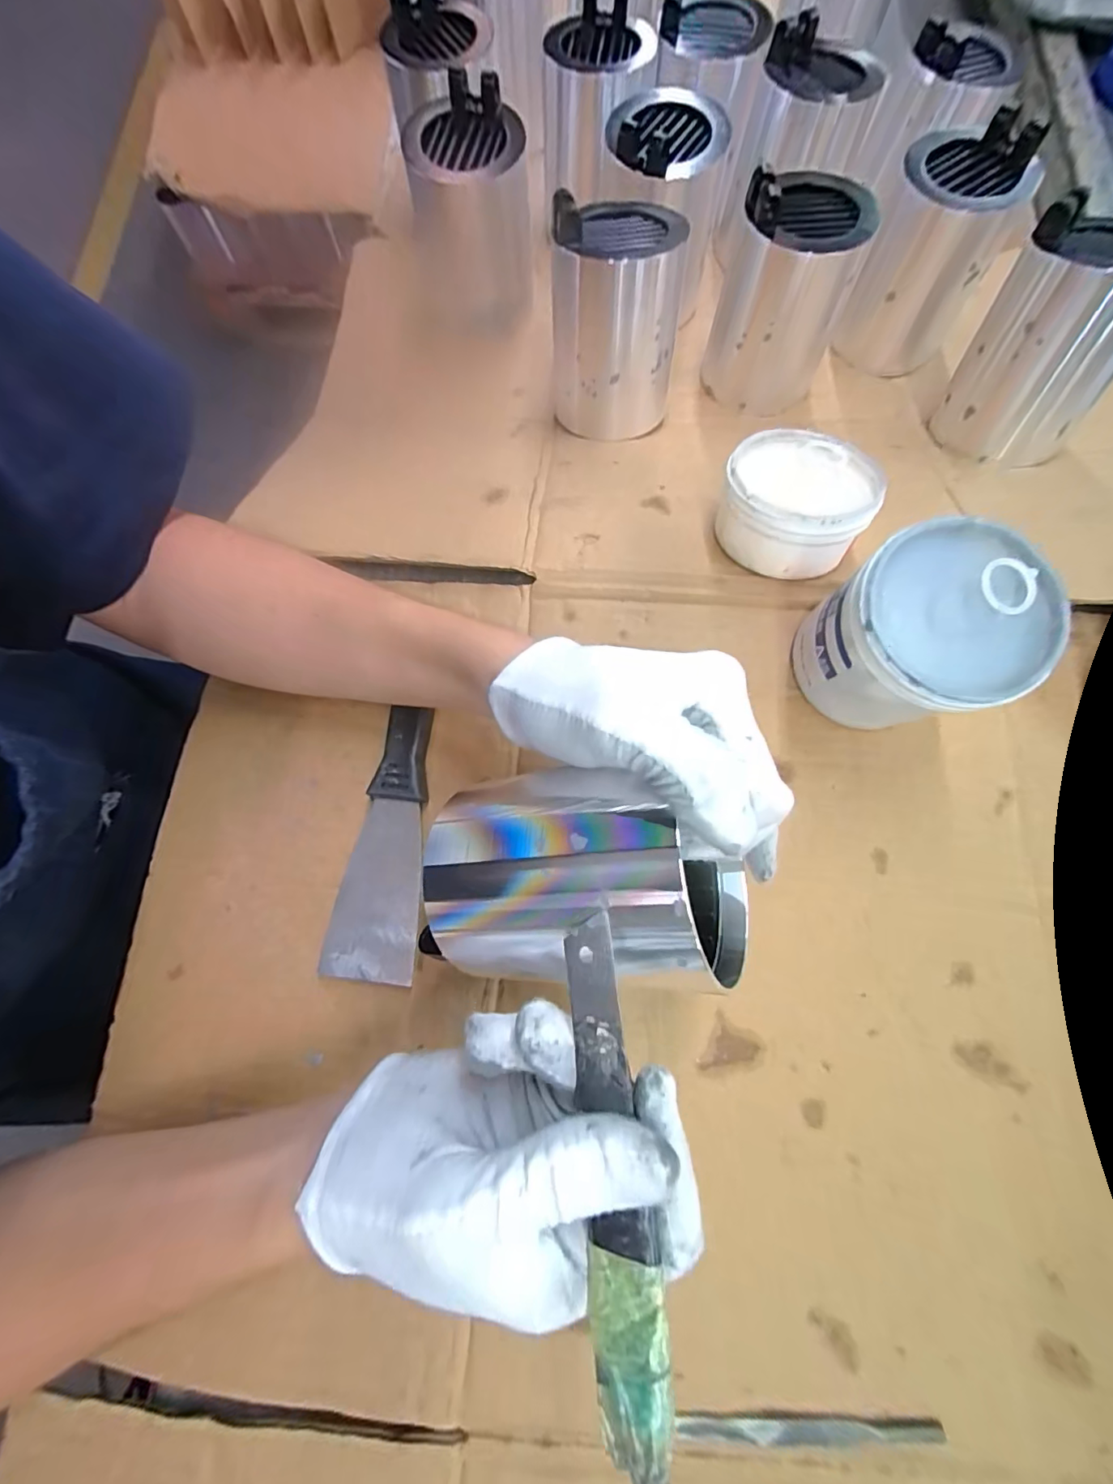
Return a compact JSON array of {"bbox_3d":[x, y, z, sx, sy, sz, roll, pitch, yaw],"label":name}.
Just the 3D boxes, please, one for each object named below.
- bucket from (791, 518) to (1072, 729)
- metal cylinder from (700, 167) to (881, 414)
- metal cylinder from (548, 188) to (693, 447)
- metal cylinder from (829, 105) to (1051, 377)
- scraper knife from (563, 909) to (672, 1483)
[{"bbox_3d":[0.176,-0.048,0.256,0.081,0.086,0.079,0,76,2],"label":"bucket"},{"bbox_3d":[0.163,-0.324,0.368,0.088,0.111,0.090,22,77,6],"label":"metal cylinder"},{"bbox_3d":[0.043,-0.303,0.368,0.091,0.134,0.104,13,63,9],"label":"metal cylinder"},{"bbox_3d":[0.278,-0.366,0.389,0.087,0.120,0.081,22,77,6],"label":"metal cylinder"},{"bbox_3d":[0.017,0.125,0.150,0.022,0.004,0.138,-9,75,22],"label":"scraper knife"}]

